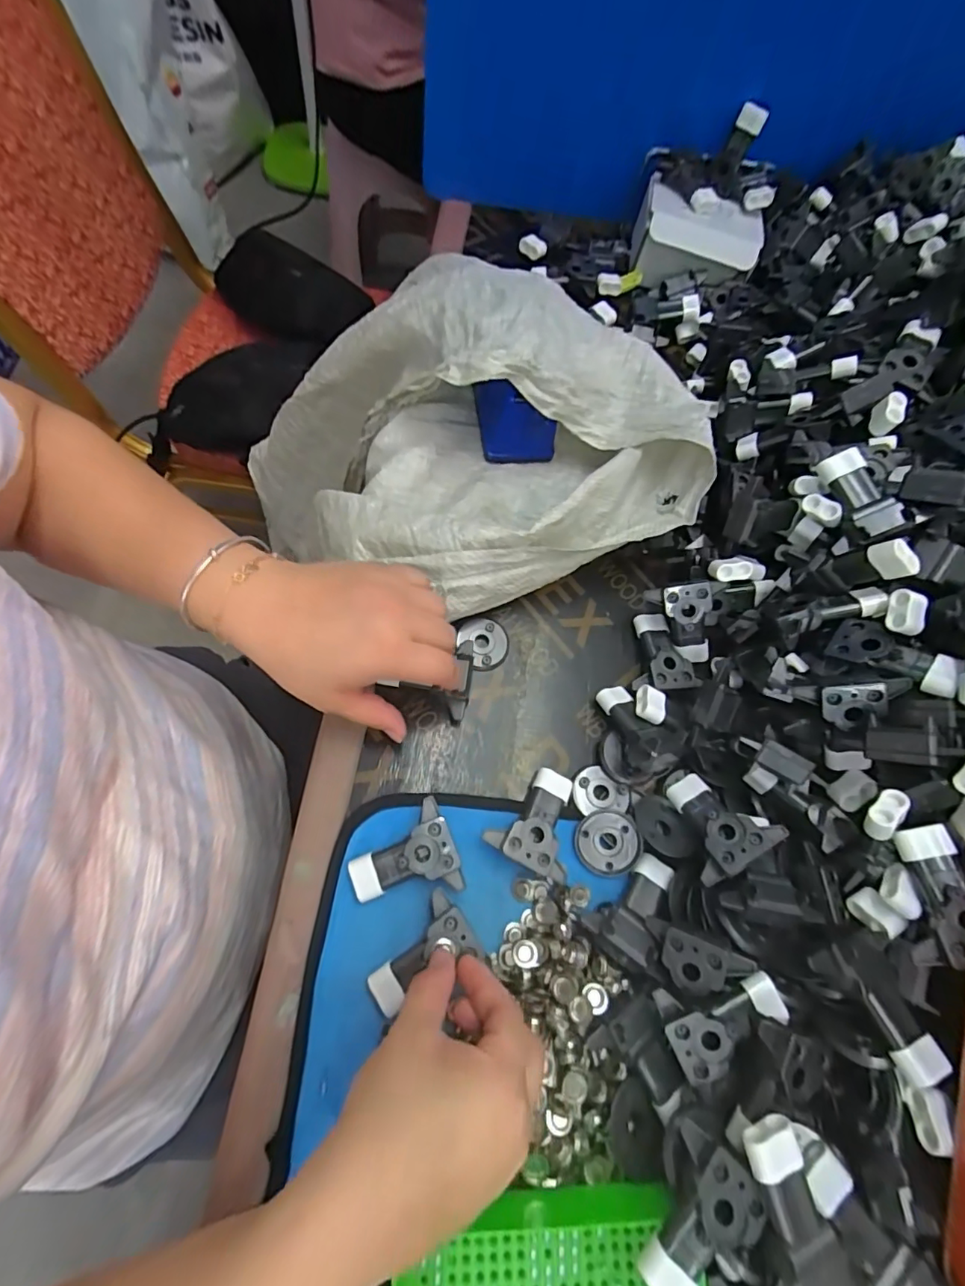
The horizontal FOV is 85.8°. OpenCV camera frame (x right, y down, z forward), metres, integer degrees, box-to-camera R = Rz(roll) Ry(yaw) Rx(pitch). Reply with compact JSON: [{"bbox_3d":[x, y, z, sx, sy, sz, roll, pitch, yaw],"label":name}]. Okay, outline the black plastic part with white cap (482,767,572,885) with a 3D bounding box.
[{"bbox_3d":[0.037,0.114,0.340,0.052,0.025,0.062,26,69,3],"label":"black plastic part with white cap"}]

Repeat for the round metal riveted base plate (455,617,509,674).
[{"bbox_3d":[0.000,0.001,0.395,0.039,0.009,0.040,2,70,-6],"label":"round metal riveted base plate"}]

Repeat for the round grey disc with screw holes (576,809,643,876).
[{"bbox_3d":[0.083,0.132,0.344,0.042,0.004,0.041,-1,85,7],"label":"round grey disc with screw holes"}]

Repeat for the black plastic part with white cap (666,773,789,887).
[{"bbox_3d":[0.144,0.116,0.330,0.052,0.015,0.067,-40,33,-11],"label":"black plastic part with white cap"}]

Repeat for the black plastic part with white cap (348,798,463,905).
[{"bbox_3d":[-0.049,0.128,0.321,0.066,0.015,0.053,-7,71,-9],"label":"black plastic part with white cap"}]

